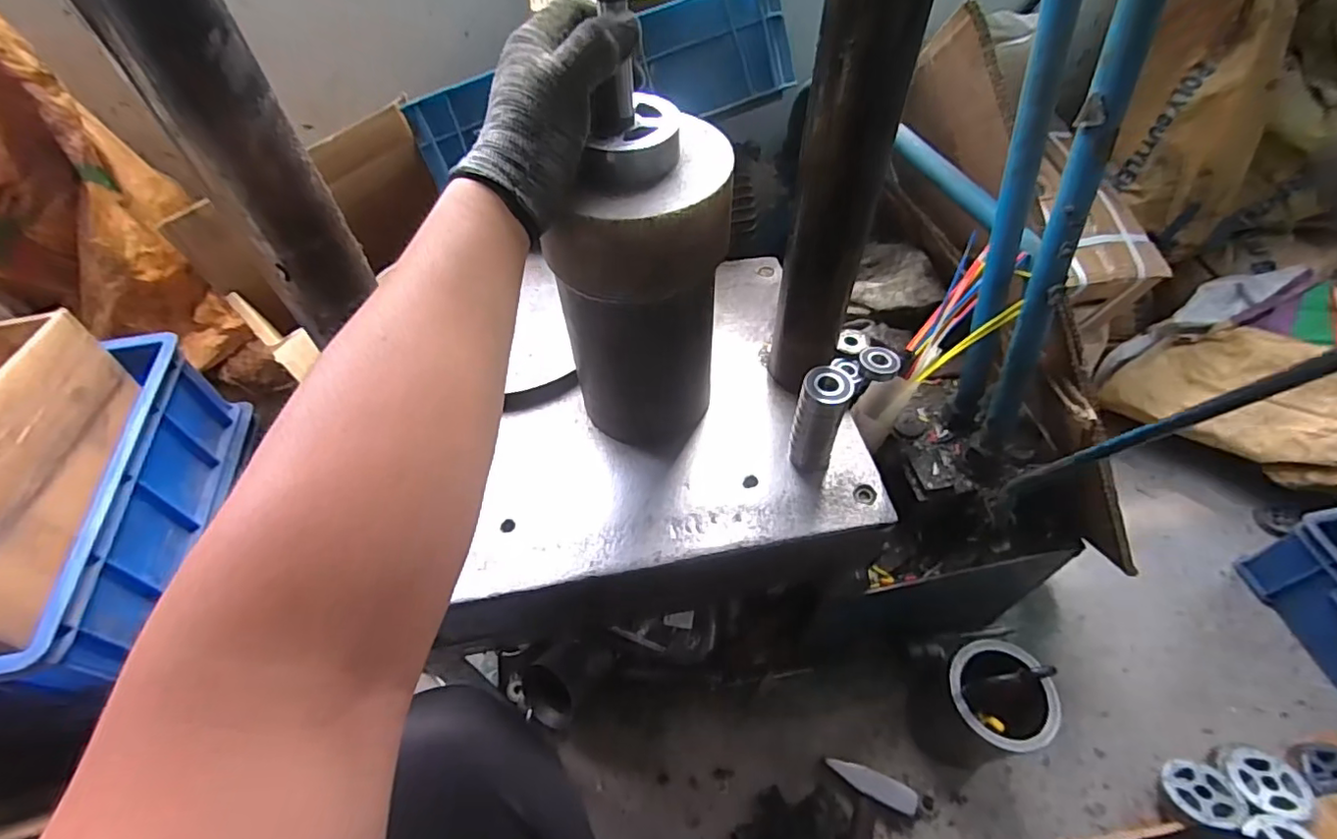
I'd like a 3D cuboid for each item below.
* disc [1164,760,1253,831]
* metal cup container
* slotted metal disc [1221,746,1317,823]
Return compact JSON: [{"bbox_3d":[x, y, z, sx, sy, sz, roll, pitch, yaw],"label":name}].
[{"bbox_3d":[0.647,0.452,0.710,0.068,0.012,0.079,-23,40,-12],"label":"disc"},{"bbox_3d":[0.382,0.354,0.734,0.132,0.211,0.108,34,61,24],"label":"metal cup container"},{"bbox_3d":[0.727,0.439,0.711,0.081,0.012,0.082,-10,32,6],"label":"slotted metal disc"}]

